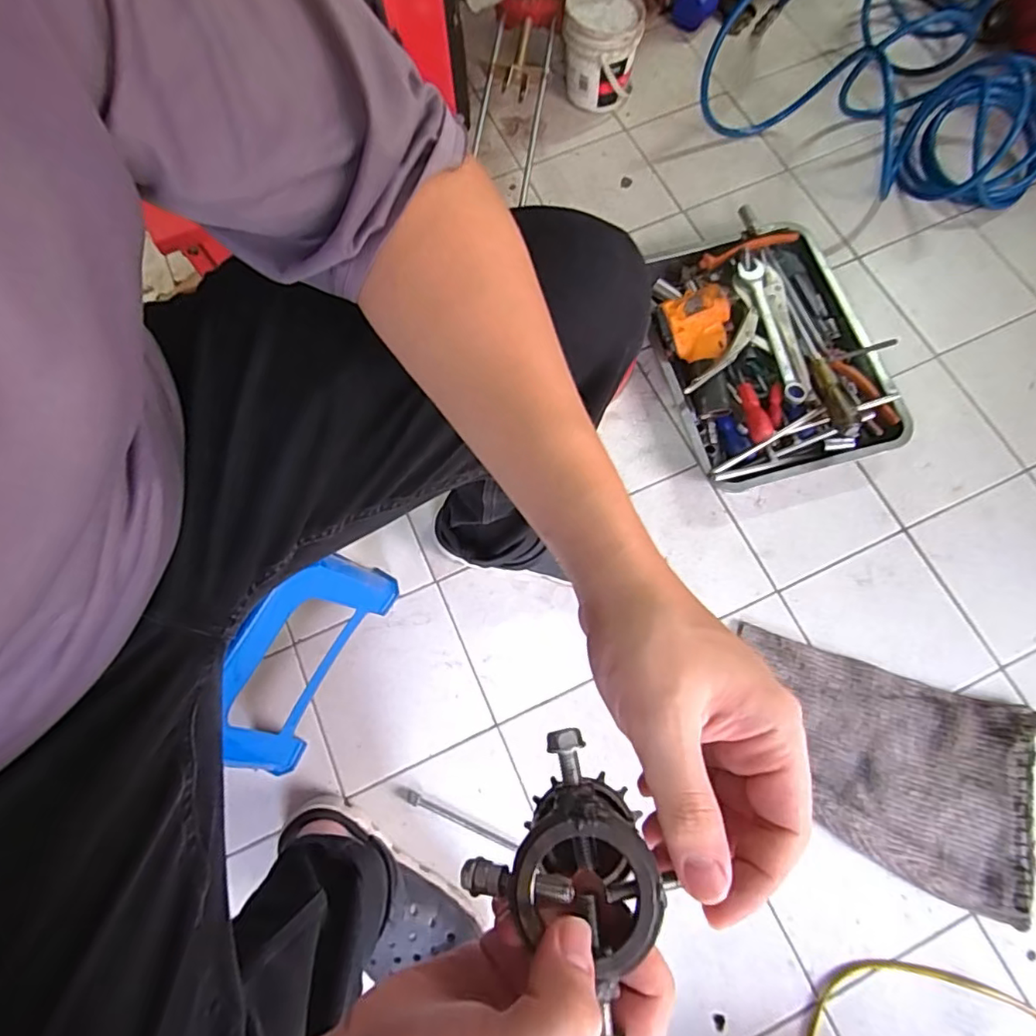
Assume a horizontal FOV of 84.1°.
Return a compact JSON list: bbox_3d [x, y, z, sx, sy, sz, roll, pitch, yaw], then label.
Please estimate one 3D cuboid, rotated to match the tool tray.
[{"bbox_3d":[0.357,-0.244,0.811,0.307,0.089,0.378,-14,73,-3],"label":"tool tray"}]

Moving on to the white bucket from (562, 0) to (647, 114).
[{"bbox_3d":[0.138,-0.778,0.960,0.120,0.140,0.120,6,73,3],"label":"white bucket"}]

